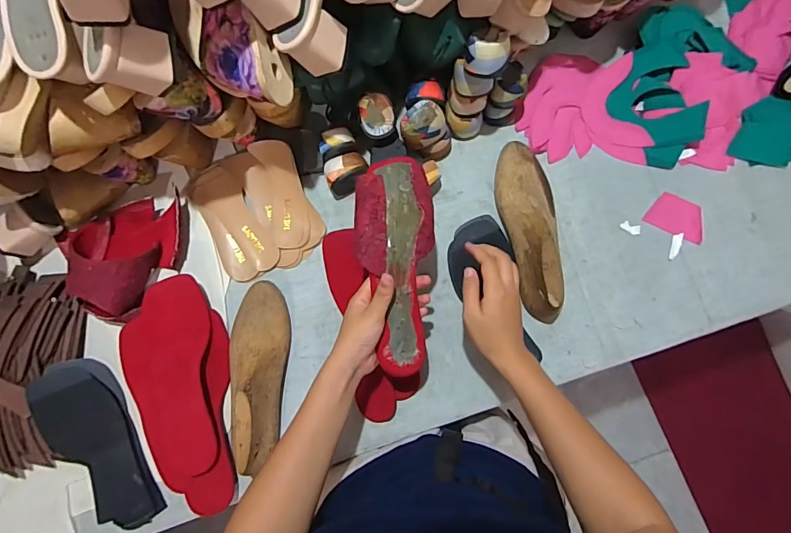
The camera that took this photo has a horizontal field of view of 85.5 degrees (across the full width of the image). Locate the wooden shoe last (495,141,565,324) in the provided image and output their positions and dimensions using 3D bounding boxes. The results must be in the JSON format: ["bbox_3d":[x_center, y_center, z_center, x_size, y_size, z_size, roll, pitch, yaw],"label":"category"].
[{"bbox_3d":[0.189,-0.053,0.560,0.075,0.078,0.240,-13,83,0],"label":"wooden shoe last"}]

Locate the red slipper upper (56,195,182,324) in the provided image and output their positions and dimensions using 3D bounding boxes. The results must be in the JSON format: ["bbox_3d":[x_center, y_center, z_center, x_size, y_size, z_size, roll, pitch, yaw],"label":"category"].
[{"bbox_3d":[-0.359,-0.012,0.570,0.170,0.071,0.152,-19,83,-1],"label":"red slipper upper"}]

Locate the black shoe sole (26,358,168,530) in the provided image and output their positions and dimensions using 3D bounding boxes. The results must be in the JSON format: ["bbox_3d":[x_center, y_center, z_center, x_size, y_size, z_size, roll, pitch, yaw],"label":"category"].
[{"bbox_3d":[-0.386,0.230,0.546,0.094,0.040,0.226,-23,83,-1],"label":"black shoe sole"}]

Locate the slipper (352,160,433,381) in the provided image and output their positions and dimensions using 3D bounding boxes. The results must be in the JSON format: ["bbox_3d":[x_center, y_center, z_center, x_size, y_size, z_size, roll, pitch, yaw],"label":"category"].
[{"bbox_3d":[0.001,-0.002,0.479,0.085,0.034,0.238,-3,91,1],"label":"slipper"}]

